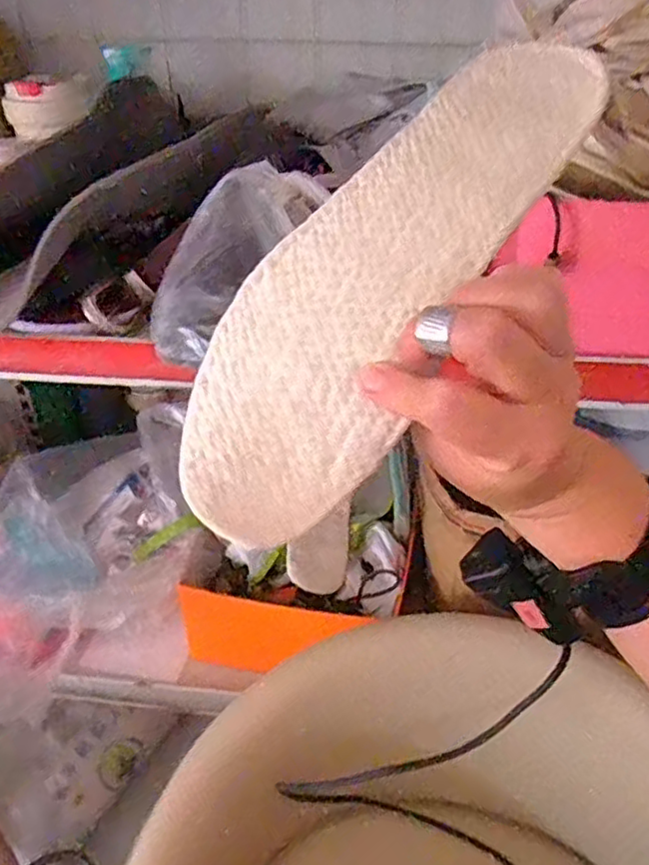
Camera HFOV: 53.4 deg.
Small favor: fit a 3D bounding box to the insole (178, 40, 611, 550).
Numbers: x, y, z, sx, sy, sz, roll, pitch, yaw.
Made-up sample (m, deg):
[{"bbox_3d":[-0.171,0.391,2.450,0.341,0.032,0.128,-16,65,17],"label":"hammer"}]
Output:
[{"bbox_3d":[0.027,-0.069,0.265,0.080,0.027,0.245,37,86,3],"label":"insole"}]

